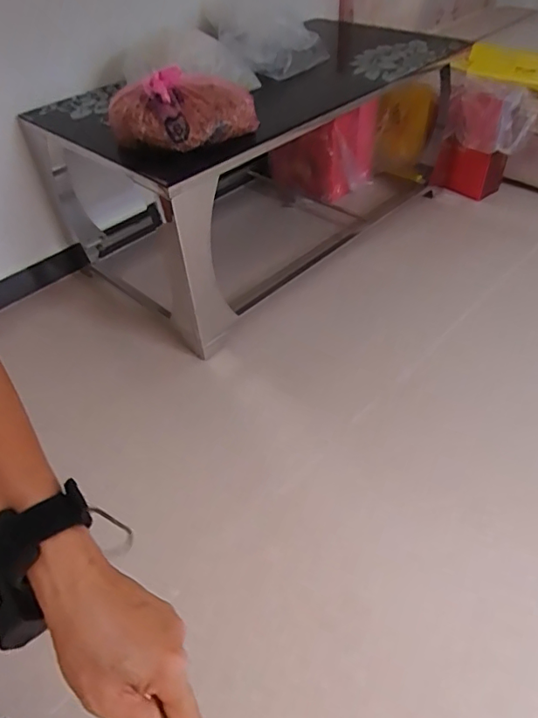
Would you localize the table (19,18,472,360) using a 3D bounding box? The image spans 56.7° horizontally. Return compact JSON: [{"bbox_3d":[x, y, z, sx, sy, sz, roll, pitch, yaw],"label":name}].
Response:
[{"bbox_3d":[-0.033,-0.666,1.702,0.793,0.632,1.245,34,55,30],"label":"table"}]

